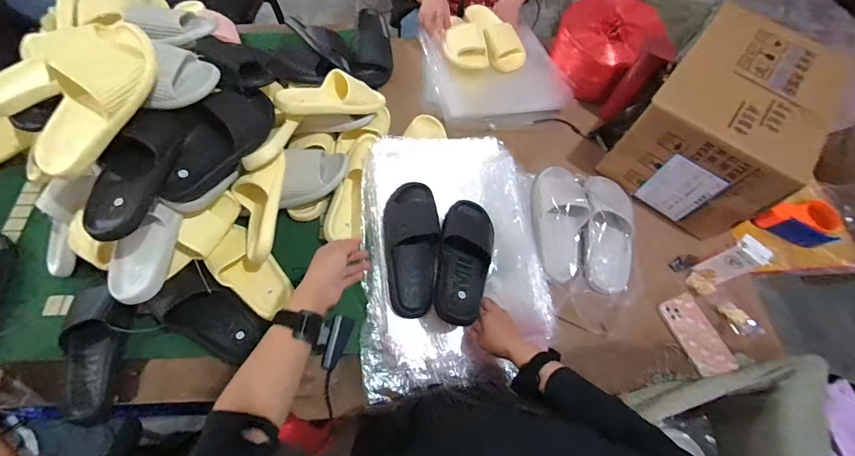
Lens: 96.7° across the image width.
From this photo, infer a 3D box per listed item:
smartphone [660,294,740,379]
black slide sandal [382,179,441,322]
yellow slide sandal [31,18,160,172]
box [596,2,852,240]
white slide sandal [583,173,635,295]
[{"bbox_3d":[0.541,0.212,0.761,0.079,0.011,0.153,-14,67,-10],"label":"smartphone"},{"bbox_3d":[-0.032,0.036,0.750,0.105,0.061,0.259,0,65,-3],"label":"black slide sandal"},{"bbox_3d":[-0.514,-0.198,0.576,0.103,0.075,0.249,31,93,11],"label":"yellow slide sandal"},{"bbox_3d":[0.644,-0.227,0.844,0.293,0.254,0.362,38,68,14],"label":"box"},{"bbox_3d":[0.393,0.002,0.824,0.111,0.063,0.270,8,65,0],"label":"white slide sandal"}]

